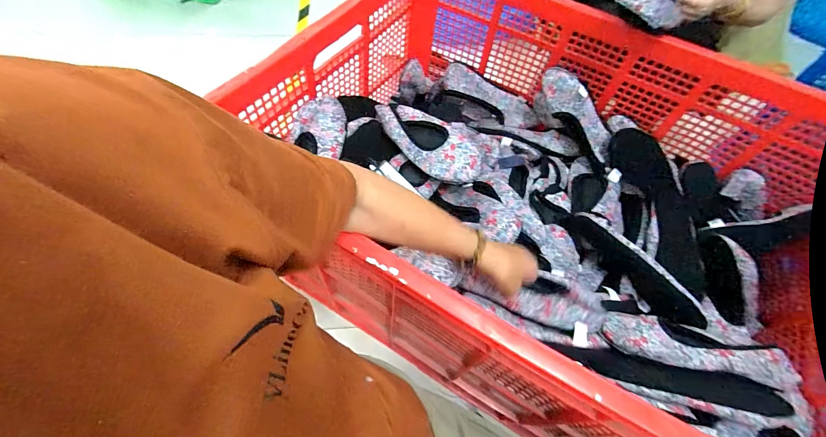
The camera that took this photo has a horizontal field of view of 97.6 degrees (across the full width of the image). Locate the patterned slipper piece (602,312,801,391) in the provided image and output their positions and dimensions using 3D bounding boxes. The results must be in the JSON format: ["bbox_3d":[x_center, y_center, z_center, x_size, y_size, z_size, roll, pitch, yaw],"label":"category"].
[{"bbox_3d":[0.453,0.214,0.576,0.282,0.052,0.080,19,59,7],"label":"patterned slipper piece"}]

